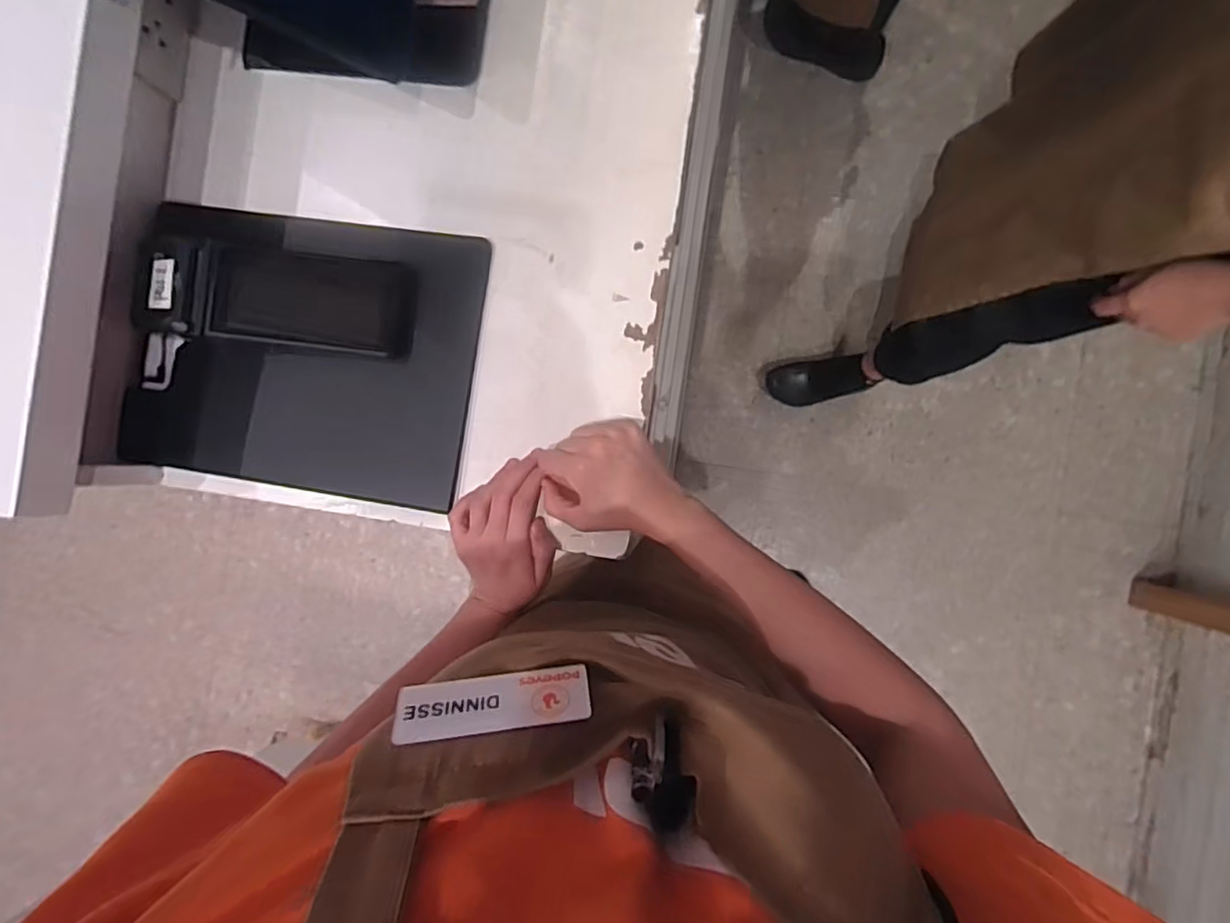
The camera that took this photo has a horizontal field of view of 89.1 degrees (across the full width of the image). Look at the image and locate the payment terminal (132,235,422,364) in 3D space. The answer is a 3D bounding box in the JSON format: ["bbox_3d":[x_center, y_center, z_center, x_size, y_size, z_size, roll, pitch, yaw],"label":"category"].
[{"bbox_3d":[-0.289,-0.139,0.535,0.237,0.046,0.080,6,91,-7],"label":"payment terminal"}]

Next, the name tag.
[{"bbox_3d":[-0.046,0.095,0.247,0.072,0.024,0.004,-5,132,-7],"label":"name tag"}]

